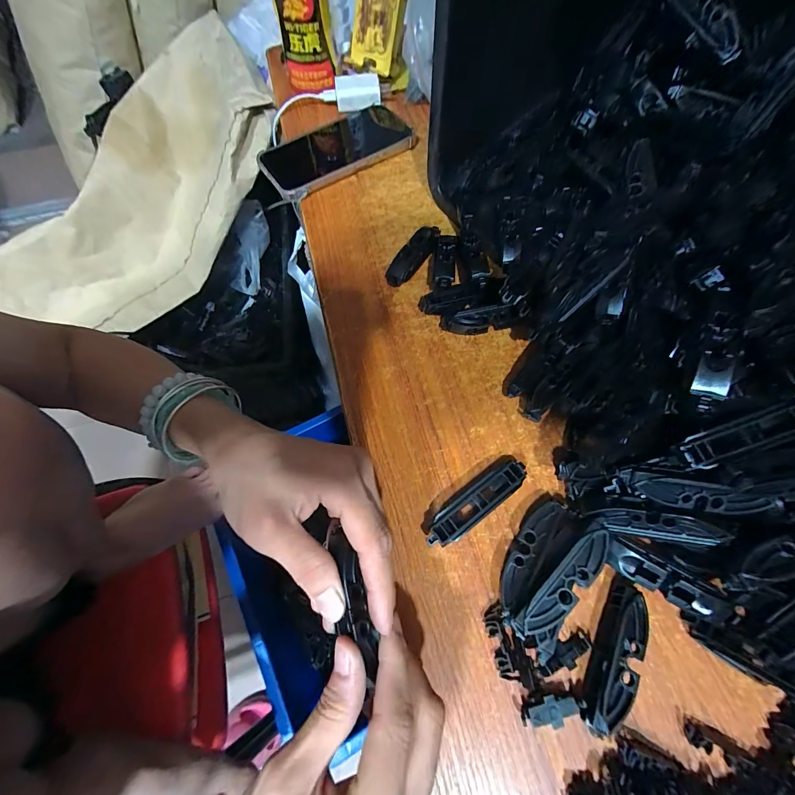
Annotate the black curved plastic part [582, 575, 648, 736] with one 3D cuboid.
[{"bbox_3d":[0.125,0.147,0.203,0.019,0.016,0.077,27,70,13],"label":"black curved plastic part"}]

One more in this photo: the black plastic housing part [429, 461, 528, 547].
[{"bbox_3d":[0.052,0.071,0.239,0.078,0.019,0.019,-35,70,-13],"label":"black plastic housing part"}]

